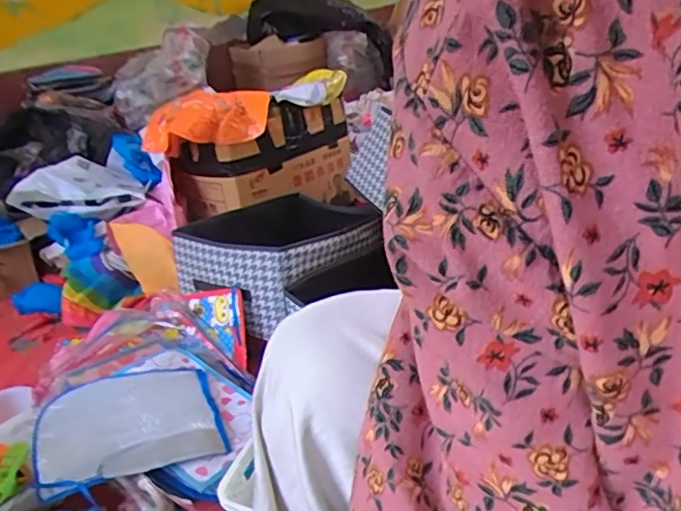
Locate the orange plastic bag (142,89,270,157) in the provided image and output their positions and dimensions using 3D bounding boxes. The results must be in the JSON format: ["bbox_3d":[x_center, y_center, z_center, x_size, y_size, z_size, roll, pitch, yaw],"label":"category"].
[{"bbox_3d":[-0.327,-0.332,1.395,0.309,0.109,0.118,-15,24,-18],"label":"orange plastic bag"}]

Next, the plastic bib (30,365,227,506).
[{"bbox_3d":[-0.323,0.256,0.873,0.258,0.059,0.206,-15,24,-19],"label":"plastic bib"}]

